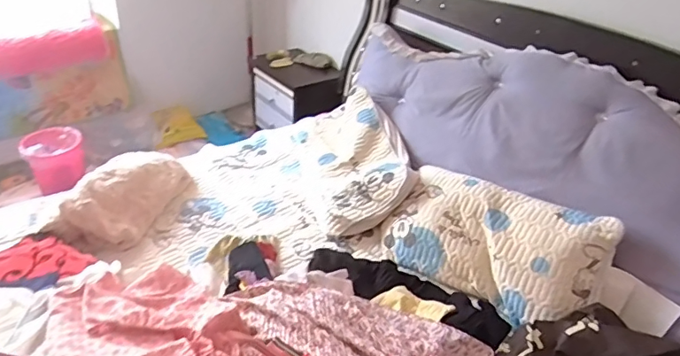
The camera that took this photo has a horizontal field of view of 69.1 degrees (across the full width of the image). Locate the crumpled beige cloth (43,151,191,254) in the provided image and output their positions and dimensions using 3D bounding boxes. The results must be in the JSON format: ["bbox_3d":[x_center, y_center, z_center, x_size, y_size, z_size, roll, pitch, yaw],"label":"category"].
[{"bbox_3d":[-0.665,0.053,1.558,0.222,0.139,0.464,9,34,6],"label":"crumpled beige cloth"}]

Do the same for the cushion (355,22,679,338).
[{"bbox_3d":[0.618,-0.134,1.559,0.374,0.377,1.756,-18,40,-30],"label":"cushion"}]

